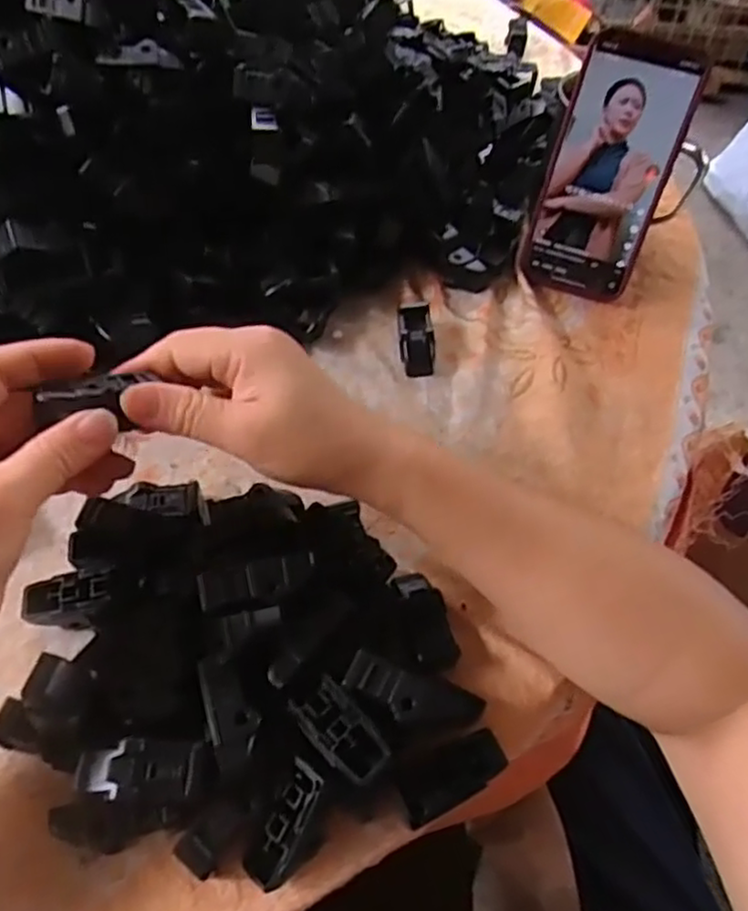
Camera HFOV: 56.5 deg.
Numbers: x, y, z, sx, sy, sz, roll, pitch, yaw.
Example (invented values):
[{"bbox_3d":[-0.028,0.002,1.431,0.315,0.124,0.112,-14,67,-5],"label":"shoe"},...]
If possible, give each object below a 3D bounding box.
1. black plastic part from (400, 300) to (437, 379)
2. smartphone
[{"bbox_3d":[0.027,-0.075,0.442,0.022,0.015,0.050,-2,72,-6],"label":"black plastic part"},{"bbox_3d":[0.151,-0.183,0.453,0.074,0.153,0.009,20,27,12],"label":"smartphone"}]

